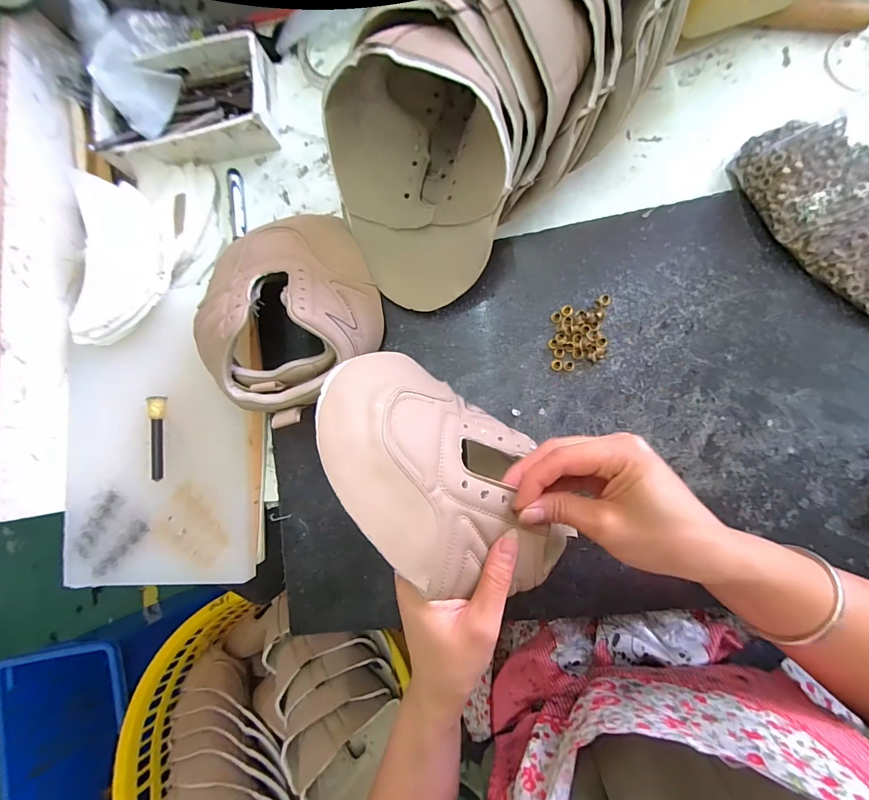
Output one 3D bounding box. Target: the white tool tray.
[{"bbox_3d":[-0.264,-0.311,0.432,0.189,0.043,0.111,-11,84,7],"label":"white tool tray"}]

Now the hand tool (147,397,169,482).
[{"bbox_3d":[-0.281,0.039,0.407,0.012,0.013,0.084,-1,86,8],"label":"hand tool"}]

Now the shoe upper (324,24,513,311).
[{"bbox_3d":[-0.016,-0.184,0.329,0.135,0.122,0.188,-17,84,7],"label":"shoe upper"}]

